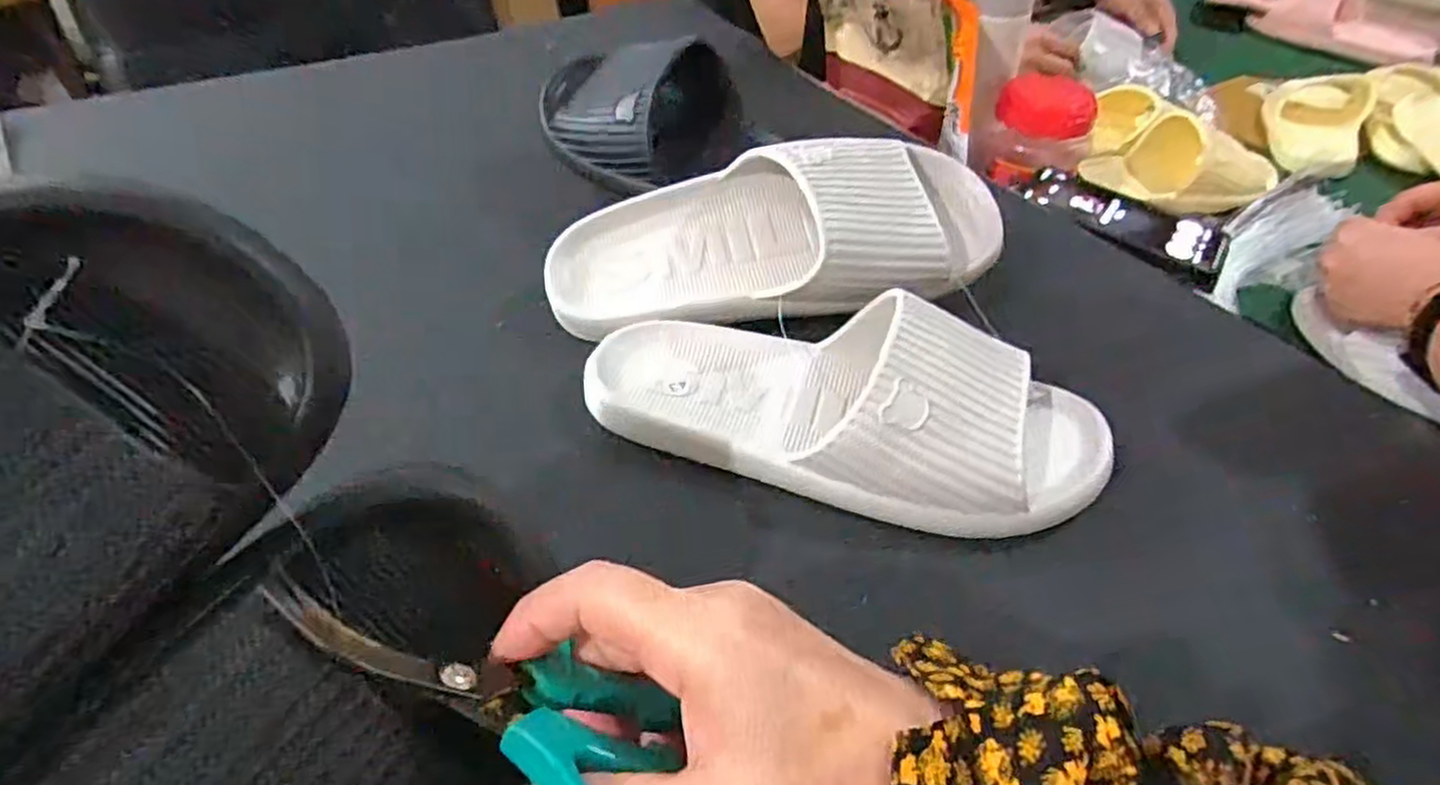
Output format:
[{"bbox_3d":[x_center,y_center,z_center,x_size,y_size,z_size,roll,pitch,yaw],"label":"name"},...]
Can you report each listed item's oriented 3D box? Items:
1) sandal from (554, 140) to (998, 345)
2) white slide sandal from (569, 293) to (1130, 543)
[{"bbox_3d":[0.032,-0.094,0.431,0.270,0.078,0.108,-6,75,0],"label":"sandal"},{"bbox_3d":[0.061,-0.003,0.372,0.257,0.059,0.099,14,45,12],"label":"white slide sandal"}]

